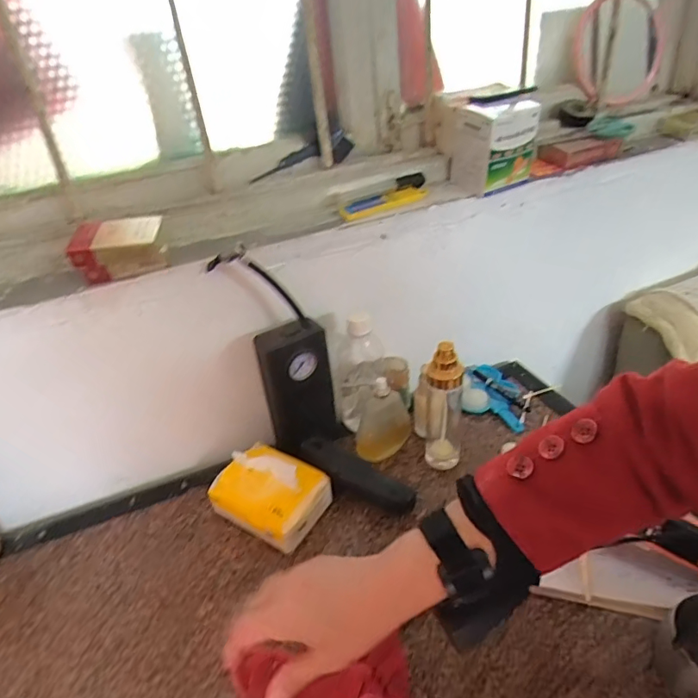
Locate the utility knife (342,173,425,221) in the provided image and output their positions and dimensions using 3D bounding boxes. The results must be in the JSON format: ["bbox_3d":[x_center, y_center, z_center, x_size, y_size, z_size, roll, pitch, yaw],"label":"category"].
[{"bbox_3d":[0.050,-0.201,0.662,0.131,0.026,0.034,-21,36,-21],"label":"utility knife"}]

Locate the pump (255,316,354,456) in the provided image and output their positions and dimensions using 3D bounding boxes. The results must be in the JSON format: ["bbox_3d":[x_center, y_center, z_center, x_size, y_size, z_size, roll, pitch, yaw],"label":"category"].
[{"bbox_3d":[-0.061,0.051,0.655,0.093,0.174,0.039,-13,34,-12],"label":"pump"}]

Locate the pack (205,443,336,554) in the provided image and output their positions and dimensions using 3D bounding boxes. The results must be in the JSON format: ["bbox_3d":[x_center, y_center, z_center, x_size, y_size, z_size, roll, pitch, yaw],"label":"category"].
[{"bbox_3d":[-0.095,0.164,0.594,0.124,0.063,0.088,13,38,26],"label":"pack"}]

